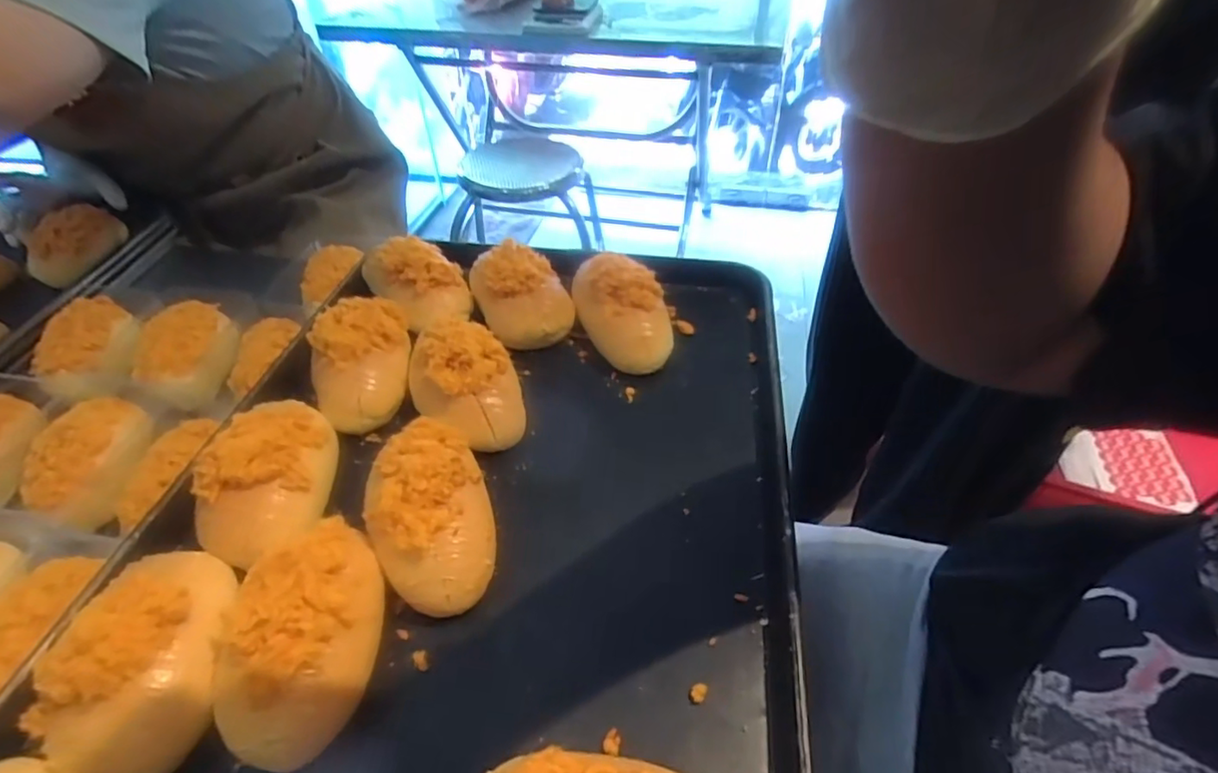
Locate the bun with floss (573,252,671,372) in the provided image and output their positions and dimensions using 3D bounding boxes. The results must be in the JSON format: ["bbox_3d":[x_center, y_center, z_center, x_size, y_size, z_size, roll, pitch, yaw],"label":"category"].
[{"bbox_3d":[0.013,-0.066,0.517,0.069,0.058,0.103,-14,46,-12],"label":"bun with floss"}]

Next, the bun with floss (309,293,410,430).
[{"bbox_3d":[-0.199,-0.025,0.472,0.071,0.050,0.114,-7,44,-5],"label":"bun with floss"}]

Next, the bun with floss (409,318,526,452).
[{"bbox_3d":[-0.107,-0.003,0.447,0.078,0.055,0.092,-19,47,-17],"label":"bun with floss"}]

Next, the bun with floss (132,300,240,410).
[{"bbox_3d":[-0.405,-0.037,0.573,0.080,0.044,0.134,-5,44,-3],"label":"bun with floss"}]

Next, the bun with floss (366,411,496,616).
[{"bbox_3d":[-0.114,0.072,0.370,0.072,0.049,0.126,-14,46,-12],"label":"bun with floss"}]

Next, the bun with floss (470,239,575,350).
[{"bbox_3d":[-0.084,-0.096,0.544,0.081,0.061,0.120,-18,46,-16],"label":"bun with floss"}]

